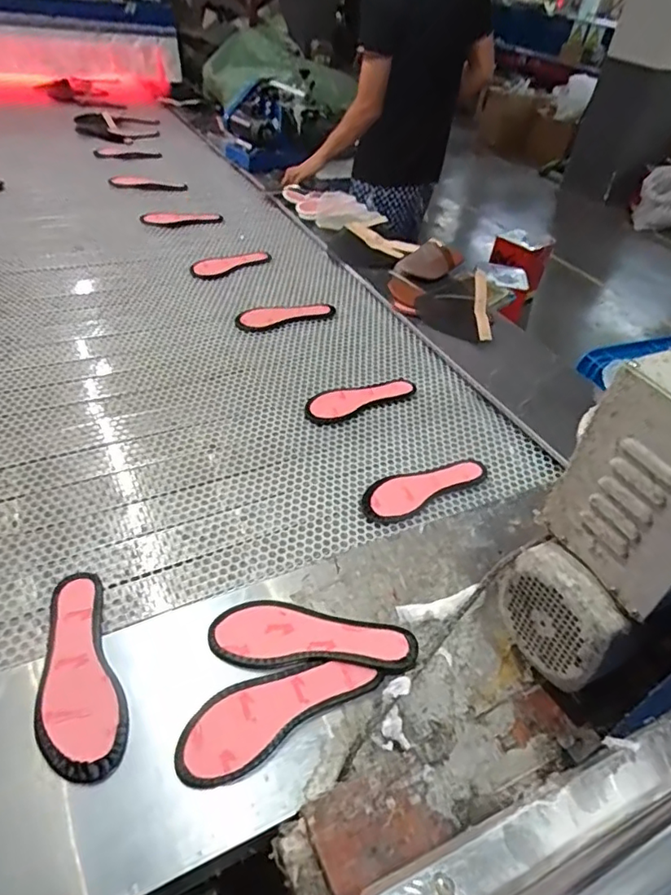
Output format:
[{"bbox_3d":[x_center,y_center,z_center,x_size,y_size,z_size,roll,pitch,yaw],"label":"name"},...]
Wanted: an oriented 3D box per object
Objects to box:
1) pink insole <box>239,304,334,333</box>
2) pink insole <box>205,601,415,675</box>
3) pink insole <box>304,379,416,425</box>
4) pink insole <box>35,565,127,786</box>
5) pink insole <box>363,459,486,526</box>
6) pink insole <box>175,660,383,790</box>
[{"bbox_3d":[-0.111,-0.292,1.236,0.217,0.012,0.087,-15,46,-21],"label":"pink insole"},{"bbox_3d":[-0.026,0.217,0.641,0.226,0.025,0.077,7,42,-1],"label":"pink insole"},{"bbox_3d":[0.049,-0.094,1.046,0.228,0.012,0.072,-18,48,-24],"label":"pink insole"},{"bbox_3d":[-0.276,0.233,0.593,0.078,0.014,0.231,-11,45,-25],"label":"pink insole"},{"bbox_3d":[0.140,0.060,0.900,0.222,0.013,0.080,-21,49,-27],"label":"pink insole"},{"bbox_3d":[-0.063,0.269,0.586,0.212,0.011,0.078,-21,50,-29],"label":"pink insole"}]

